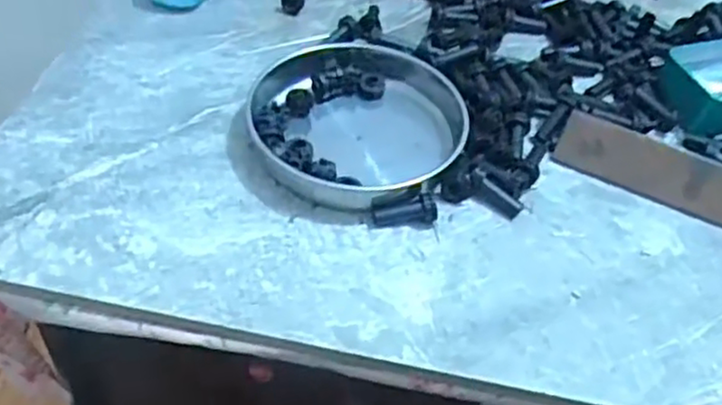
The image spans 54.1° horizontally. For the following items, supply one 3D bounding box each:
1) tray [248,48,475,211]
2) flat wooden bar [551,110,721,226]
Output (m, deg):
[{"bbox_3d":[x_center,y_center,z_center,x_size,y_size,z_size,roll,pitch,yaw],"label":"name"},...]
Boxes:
[{"bbox_3d":[-0.008,-0.063,0.475,0.134,0.031,0.155,-10,50,-16],"label":"tray"},{"bbox_3d":[0.215,-0.011,0.452,0.176,0.036,0.010,24,10,13],"label":"flat wooden bar"}]

